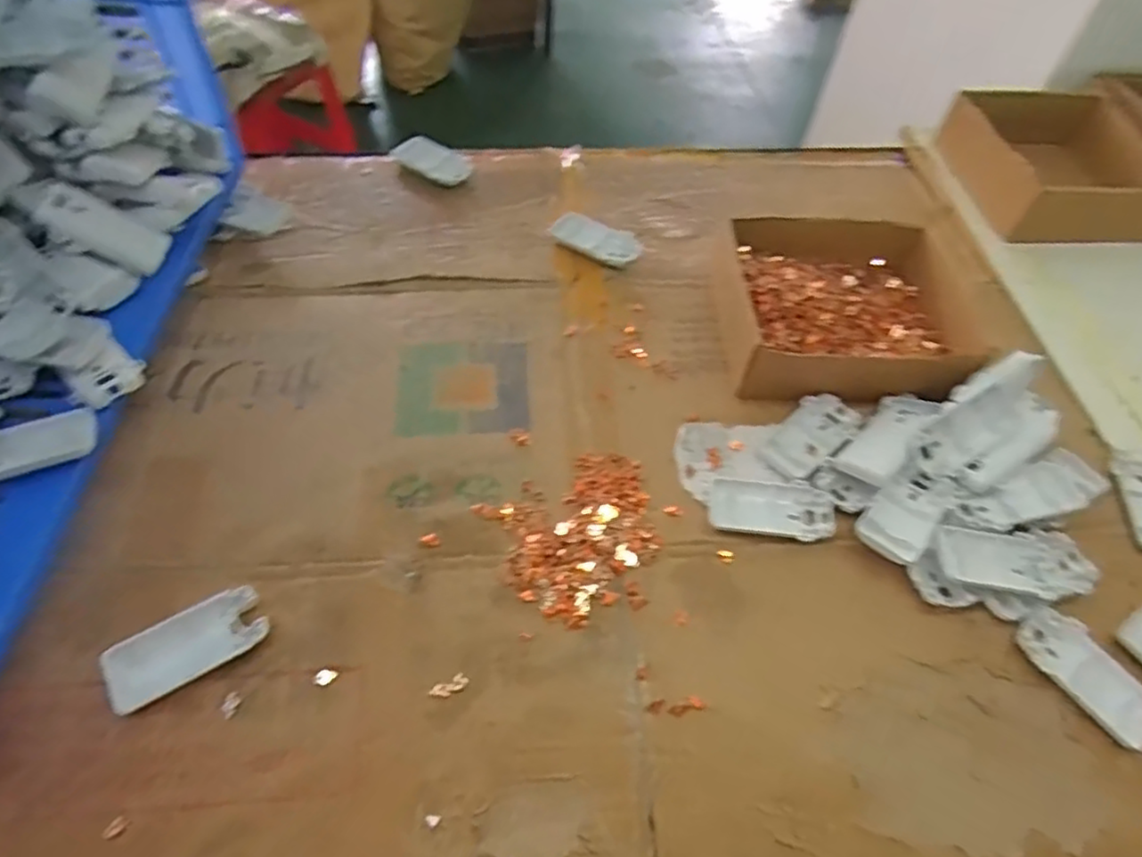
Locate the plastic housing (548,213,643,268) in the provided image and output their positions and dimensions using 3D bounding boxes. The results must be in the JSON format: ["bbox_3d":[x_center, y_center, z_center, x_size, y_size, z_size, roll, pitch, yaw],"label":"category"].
[{"bbox_3d":[0.027,-0.198,0.711,0.093,0.019,0.043,23,55,12],"label":"plastic housing"}]

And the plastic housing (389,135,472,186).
[{"bbox_3d":[-0.162,-0.321,0.811,0.105,0.012,0.070,36,59,20],"label":"plastic housing"}]

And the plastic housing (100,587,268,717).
[{"bbox_3d":[-0.255,0.144,0.451,0.097,0.012,0.044,-26,77,-24],"label":"plastic housing"}]

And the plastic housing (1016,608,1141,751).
[{"bbox_3d":[0.366,0.171,0.478,0.050,0.014,0.096,-28,61,-23],"label":"plastic housing"}]

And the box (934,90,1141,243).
[{"bbox_3d":[0.575,-0.312,0.815,0.191,0.078,0.215,-6,55,-9],"label":"box"}]

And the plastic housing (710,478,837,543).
[{"bbox_3d":[0.161,0.063,0.544,0.095,0.014,0.052,9,54,2],"label":"plastic housing"}]

